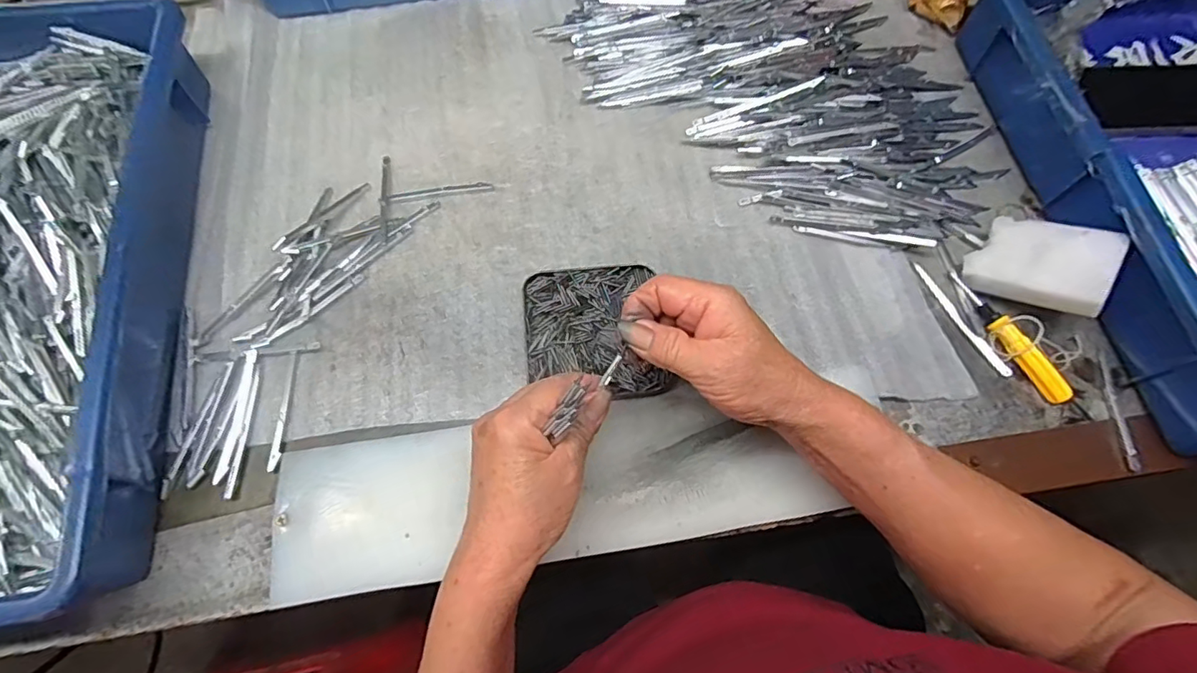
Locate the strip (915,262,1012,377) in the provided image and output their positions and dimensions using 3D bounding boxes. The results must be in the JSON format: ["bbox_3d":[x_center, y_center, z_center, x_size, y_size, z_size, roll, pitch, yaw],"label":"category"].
[{"bbox_3d":[0.276,-0.014,0.425,0.008,0.004,0.103,-30,70,0],"label":"strip"}]

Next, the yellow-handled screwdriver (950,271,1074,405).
[{"bbox_3d":[0.304,-0.001,0.413,0.014,0.016,0.113,-28,73,-12],"label":"yellow-handled screwdriver"}]

